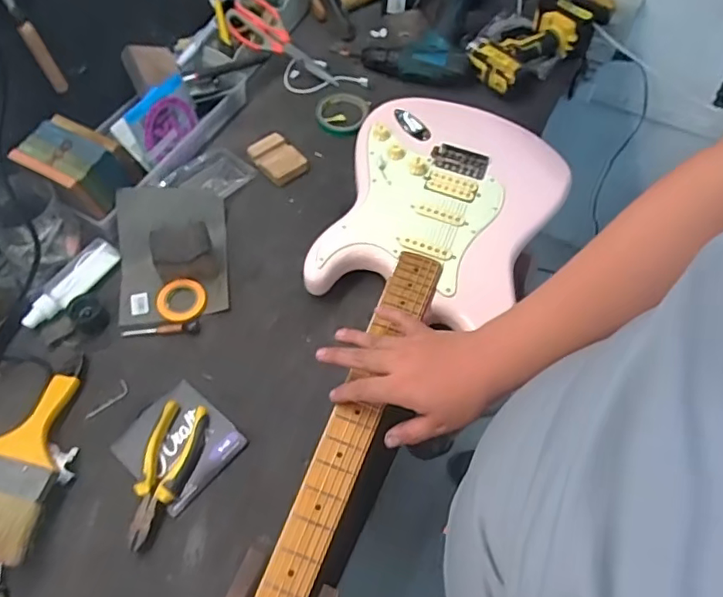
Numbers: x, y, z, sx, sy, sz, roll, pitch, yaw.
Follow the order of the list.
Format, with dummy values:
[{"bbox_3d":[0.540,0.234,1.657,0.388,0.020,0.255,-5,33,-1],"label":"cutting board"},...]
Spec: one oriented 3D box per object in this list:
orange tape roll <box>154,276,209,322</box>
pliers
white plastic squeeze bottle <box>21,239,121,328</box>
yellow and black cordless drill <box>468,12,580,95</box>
[{"bbox_3d":[-0.235,0.001,0.714,0.066,0.010,0.063,1,60,-1],"label":"orange tape roll"},{"bbox_3d":[-0.214,0.188,0.596,0.053,0.019,0.153,12,60,6],"label":"pliers"},{"bbox_3d":[-0.372,-0.017,0.708,0.029,0.027,0.140,28,63,14],"label":"white plastic squeeze bottle"},{"bbox_3d":[0.271,-0.436,0.947,0.182,0.062,0.115,-34,66,-19],"label":"yellow and black cordless drill"}]

